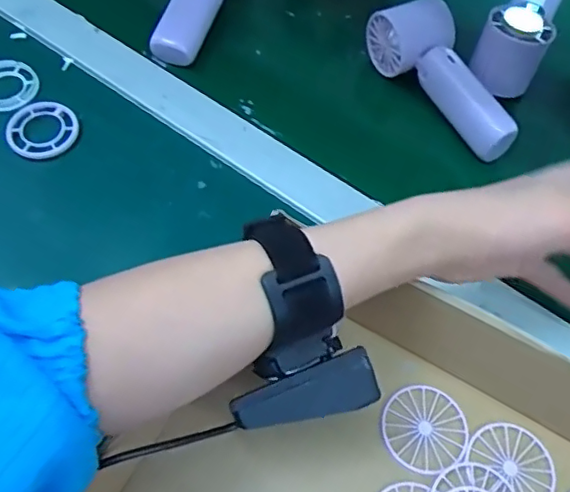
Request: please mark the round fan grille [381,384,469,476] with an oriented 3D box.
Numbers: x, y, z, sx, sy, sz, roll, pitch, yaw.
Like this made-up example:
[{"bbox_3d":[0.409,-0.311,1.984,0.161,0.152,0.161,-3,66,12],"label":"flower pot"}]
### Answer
[{"bbox_3d":[0.083,0.108,0.342,0.051,0.004,0.050,1,58,-2],"label":"round fan grille"}]

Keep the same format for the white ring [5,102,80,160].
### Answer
[{"bbox_3d":[-0.193,-0.093,0.458,0.053,0.007,0.057,1,60,-2],"label":"white ring"}]

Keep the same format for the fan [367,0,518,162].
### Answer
[{"bbox_3d":[0.134,-0.140,0.471,0.054,0.044,0.154,-26,64,-16],"label":"fan"}]

